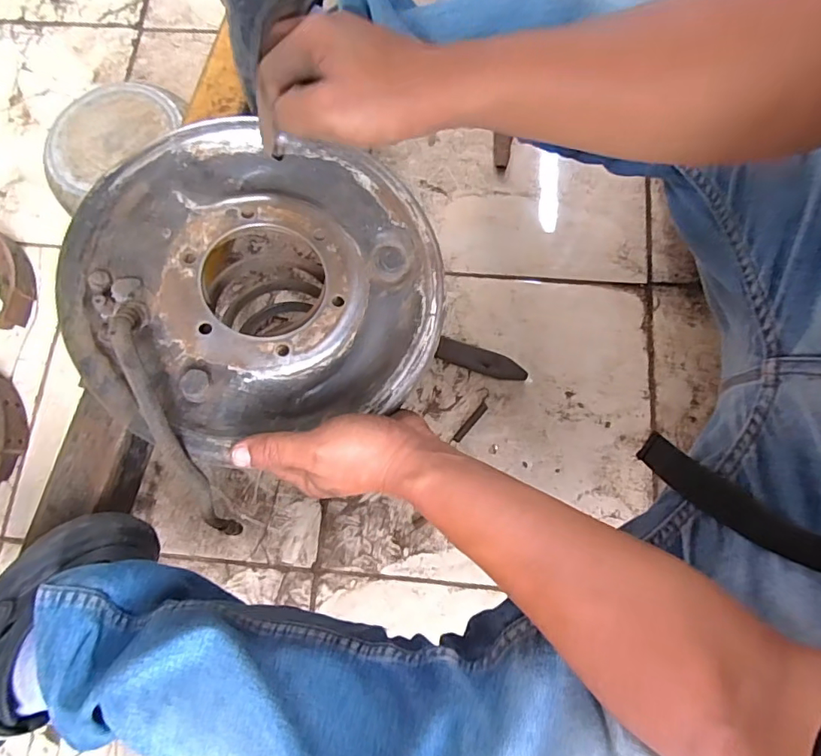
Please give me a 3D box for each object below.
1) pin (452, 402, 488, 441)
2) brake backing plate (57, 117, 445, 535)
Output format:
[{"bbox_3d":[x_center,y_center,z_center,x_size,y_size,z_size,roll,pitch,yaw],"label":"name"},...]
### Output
[{"bbox_3d":[0.077,0.057,0.665,0.010,0.004,0.063,41,80,8],"label":"pin"},{"bbox_3d":[-0.110,-0.074,0.373,0.258,0.086,0.249,0,77,0],"label":"brake backing plate"}]

